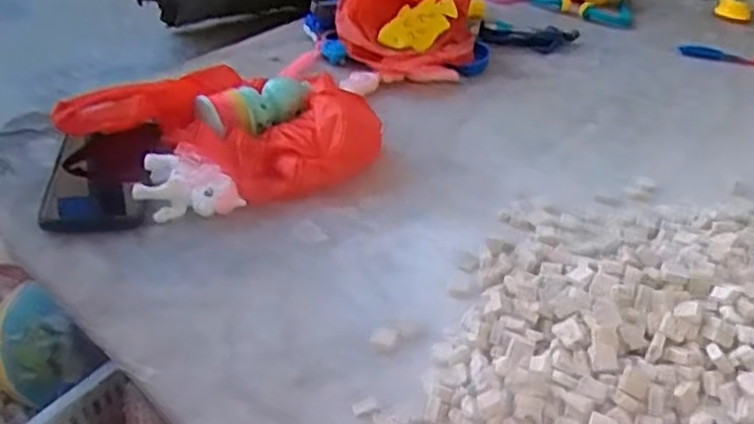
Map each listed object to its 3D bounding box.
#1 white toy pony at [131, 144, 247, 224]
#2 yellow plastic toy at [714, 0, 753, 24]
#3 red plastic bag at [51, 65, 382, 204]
[{"bbox_3d":[-0.163,-0.017,0.599,0.071,0.033,0.083,-29,48,-34],"label":"white toy pony"},{"bbox_3d":[0.487,-0.277,0.991,0.047,0.021,0.037,22,42,22],"label":"yellow plastic toy"},{"bbox_3d":[-0.129,-0.078,0.644,0.253,0.054,0.146,15,40,14],"label":"red plastic bag"}]

